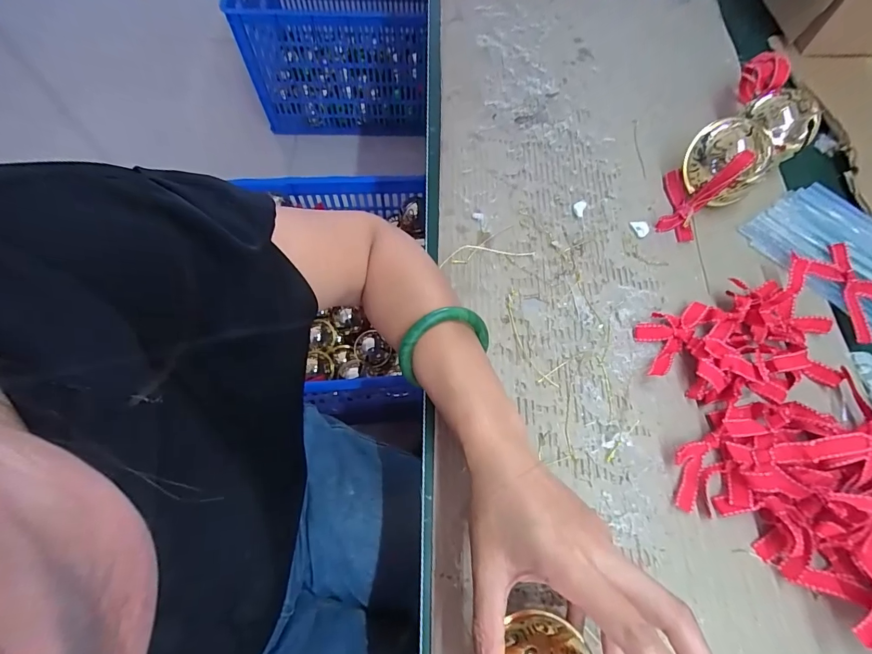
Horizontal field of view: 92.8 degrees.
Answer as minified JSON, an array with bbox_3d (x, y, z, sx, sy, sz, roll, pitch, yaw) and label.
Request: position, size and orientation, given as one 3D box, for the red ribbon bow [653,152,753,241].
[{"bbox_3d":[0.258,-0.139,0.414,0.054,0.073,0.072,35,72,12],"label":"red ribbon bow"}]

